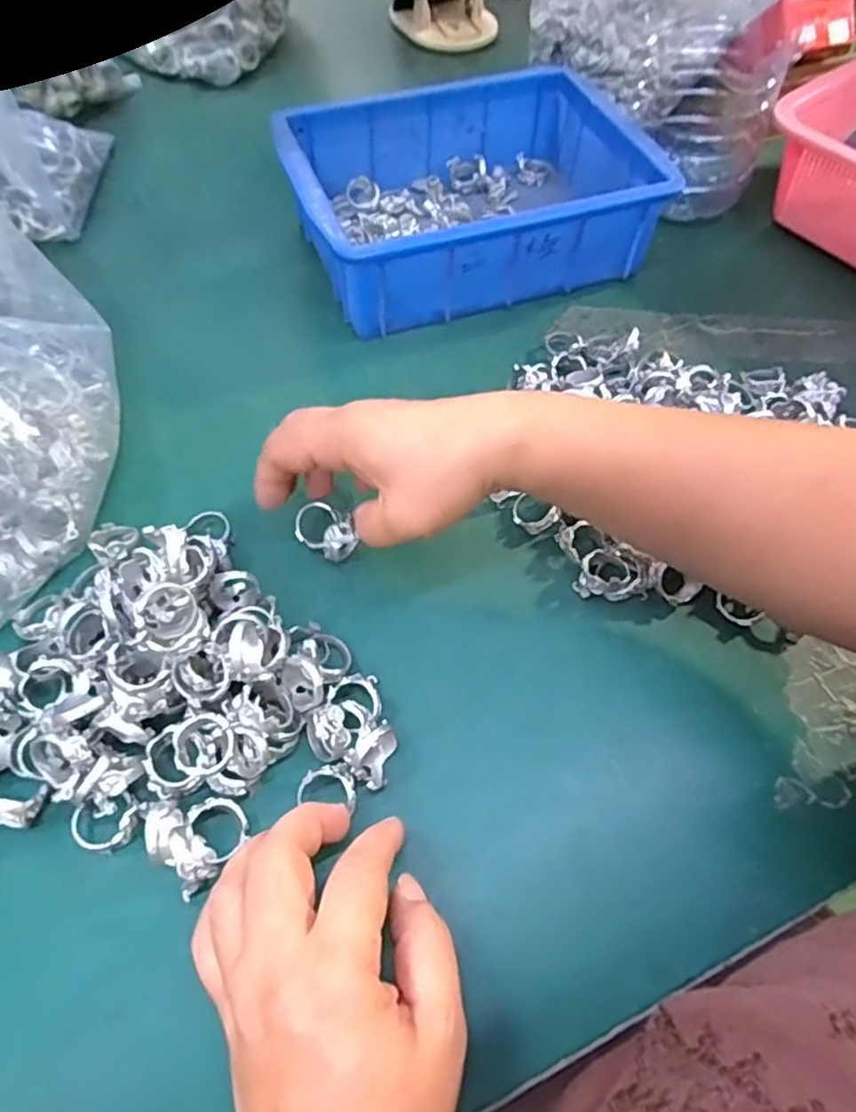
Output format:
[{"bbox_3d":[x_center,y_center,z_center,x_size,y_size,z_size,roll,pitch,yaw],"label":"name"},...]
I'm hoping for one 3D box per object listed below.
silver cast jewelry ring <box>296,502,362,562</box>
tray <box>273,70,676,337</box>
[{"bbox_3d":[-0.054,-0.013,0.351,0.022,0.020,0.039,-36,64,-20],"label":"silver cast jewelry ring"},{"bbox_3d":[0.029,-0.261,0.486,0.243,0.078,0.174,-16,59,-9],"label":"tray"}]

